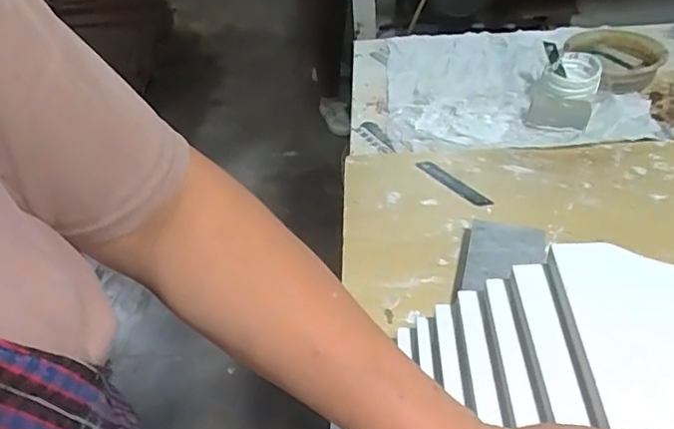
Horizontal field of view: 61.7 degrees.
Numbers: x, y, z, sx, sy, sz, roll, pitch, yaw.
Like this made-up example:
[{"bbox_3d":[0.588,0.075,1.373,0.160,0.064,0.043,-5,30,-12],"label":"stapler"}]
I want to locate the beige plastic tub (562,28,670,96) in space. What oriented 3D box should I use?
[{"bbox_3d":[0.366,-0.209,0.769,0.113,0.034,0.134,-33,49,-25],"label":"beige plastic tub"}]

